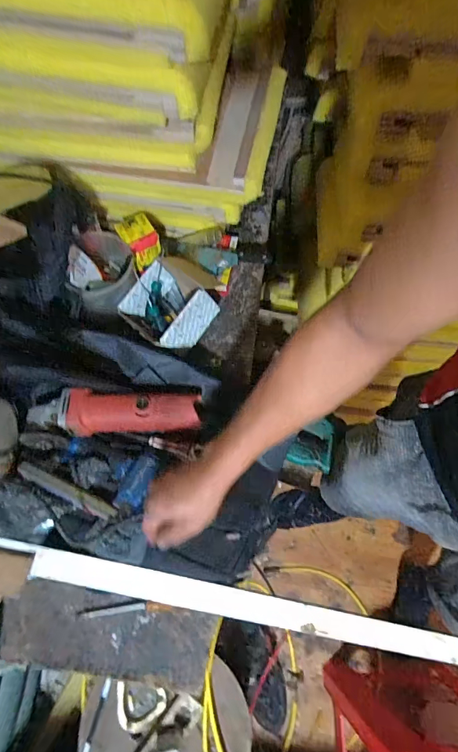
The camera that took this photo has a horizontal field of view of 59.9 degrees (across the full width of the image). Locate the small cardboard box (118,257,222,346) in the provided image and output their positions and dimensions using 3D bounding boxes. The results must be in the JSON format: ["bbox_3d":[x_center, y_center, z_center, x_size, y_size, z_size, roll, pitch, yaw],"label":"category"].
[{"bbox_3d":[-0.098,-0.133,0.728,0.139,0.098,0.165,42,73,14],"label":"small cardboard box"}]

